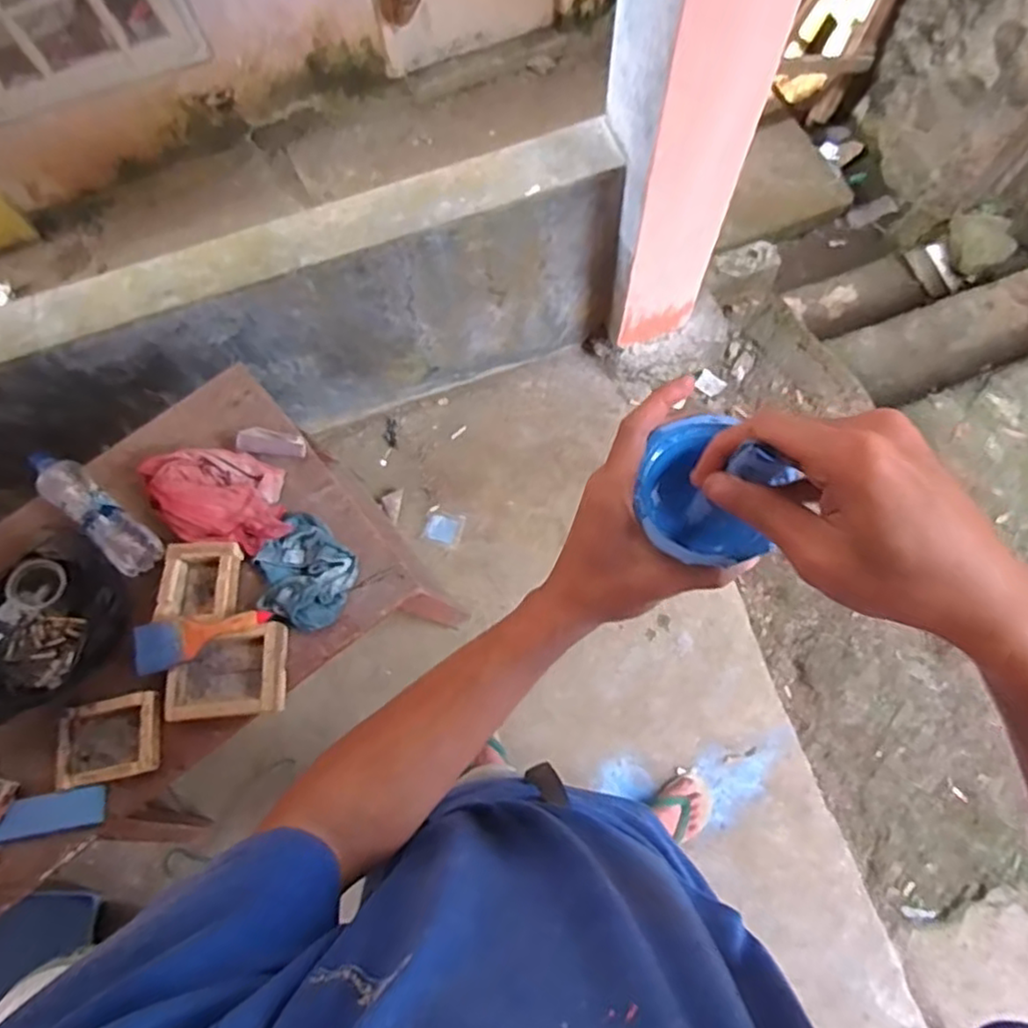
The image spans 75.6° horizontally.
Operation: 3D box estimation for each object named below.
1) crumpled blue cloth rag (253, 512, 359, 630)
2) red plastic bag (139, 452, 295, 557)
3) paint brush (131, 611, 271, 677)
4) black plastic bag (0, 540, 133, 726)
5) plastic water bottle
[{"bbox_3d":[-0.307,0.085,0.957,0.161,0.038,0.139,41,80,13],"label":"crumpled blue cloth rag"},{"bbox_3d":[-0.446,-0.031,0.982,0.223,0.071,0.148,9,75,5],"label":"red plastic bag"},{"bbox_3d":[-0.430,0.173,0.912,0.179,0.015,0.066,-11,74,0],"label":"paint brush"},{"bbox_3d":[-0.652,0.156,0.896,0.170,0.126,0.241,5,74,4],"label":"black plastic bag"},{"bbox_3d":[-0.623,-0.005,0.975,0.228,0.062,0.063,39,80,12],"label":"plastic water bottle"}]

